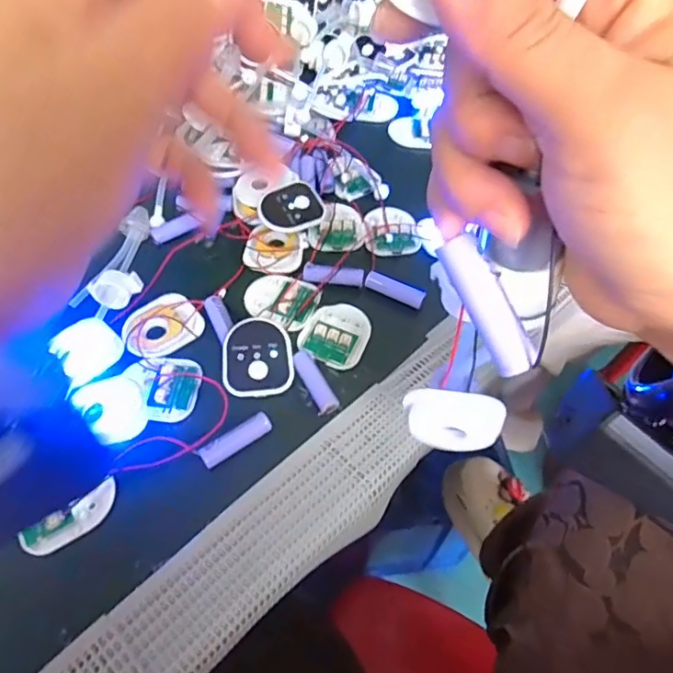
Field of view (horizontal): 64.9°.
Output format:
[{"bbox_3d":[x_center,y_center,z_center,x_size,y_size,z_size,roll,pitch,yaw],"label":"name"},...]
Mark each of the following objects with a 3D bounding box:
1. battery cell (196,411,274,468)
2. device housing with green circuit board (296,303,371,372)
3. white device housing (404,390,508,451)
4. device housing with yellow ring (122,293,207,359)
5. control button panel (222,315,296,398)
[{"bbox_3d":[-0.067,0.069,0.353,0.050,0.010,0.012,-31,60,-21],"label":"battery cell"},{"bbox_3d":[0.000,-0.004,0.409,0.049,0.010,0.057,19,56,13],"label":"device housing with green circuit board"},{"bbox_3d":[0.059,0.043,0.270,0.048,0.044,0.009,11,55,8],"label":"white device housing"},{"bbox_3d":[-0.134,-0.009,0.406,0.058,0.008,0.046,-32,60,-21],"label":"device housing with yellow ring"},{"bbox_3d":[-0.057,0.015,0.387,0.050,0.007,0.059,0,71,-3],"label":"control button panel"}]

